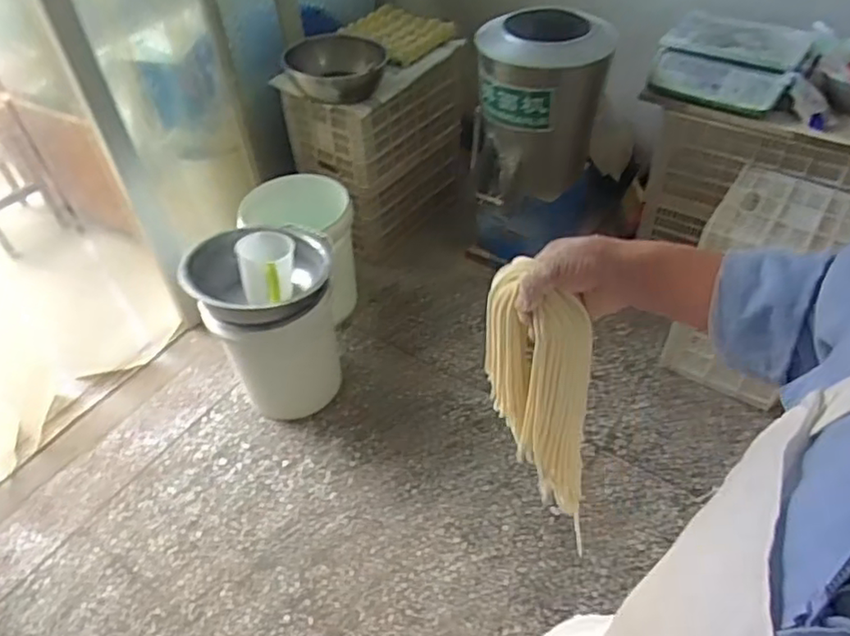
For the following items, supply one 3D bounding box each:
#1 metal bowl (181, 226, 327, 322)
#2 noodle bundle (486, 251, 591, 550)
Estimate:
[{"bbox_3d":[-0.387,-0.097,1.549,0.332,0.139,0.332,-2,45,2],"label":"metal bowl"},{"bbox_3d":[0.121,0.090,0.661,0.097,0.307,0.053,21,47,41],"label":"noodle bundle"}]

